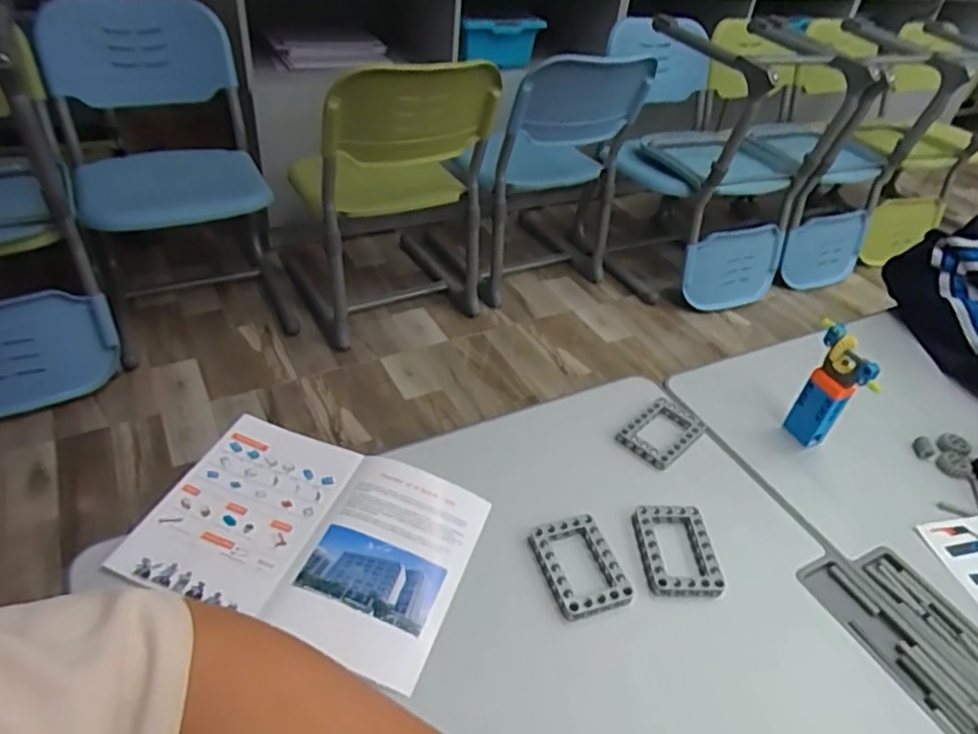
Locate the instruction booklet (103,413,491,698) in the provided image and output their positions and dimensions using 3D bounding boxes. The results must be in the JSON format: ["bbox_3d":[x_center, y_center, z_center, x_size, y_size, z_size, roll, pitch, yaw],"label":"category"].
[{"bbox_3d":[-0.125,0.117,0.445,0.217,0.012,0.149,16,43,12],"label":"instruction booklet"}]

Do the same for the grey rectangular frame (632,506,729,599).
[{"bbox_3d":[0.138,0.133,0.458,0.054,0.011,0.072,1,40,-7],"label":"grey rectangular frame"}]

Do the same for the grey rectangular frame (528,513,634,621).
[{"bbox_3d":[0.065,0.139,0.441,0.053,0.010,0.073,-10,42,-19],"label":"grey rectangular frame"}]

